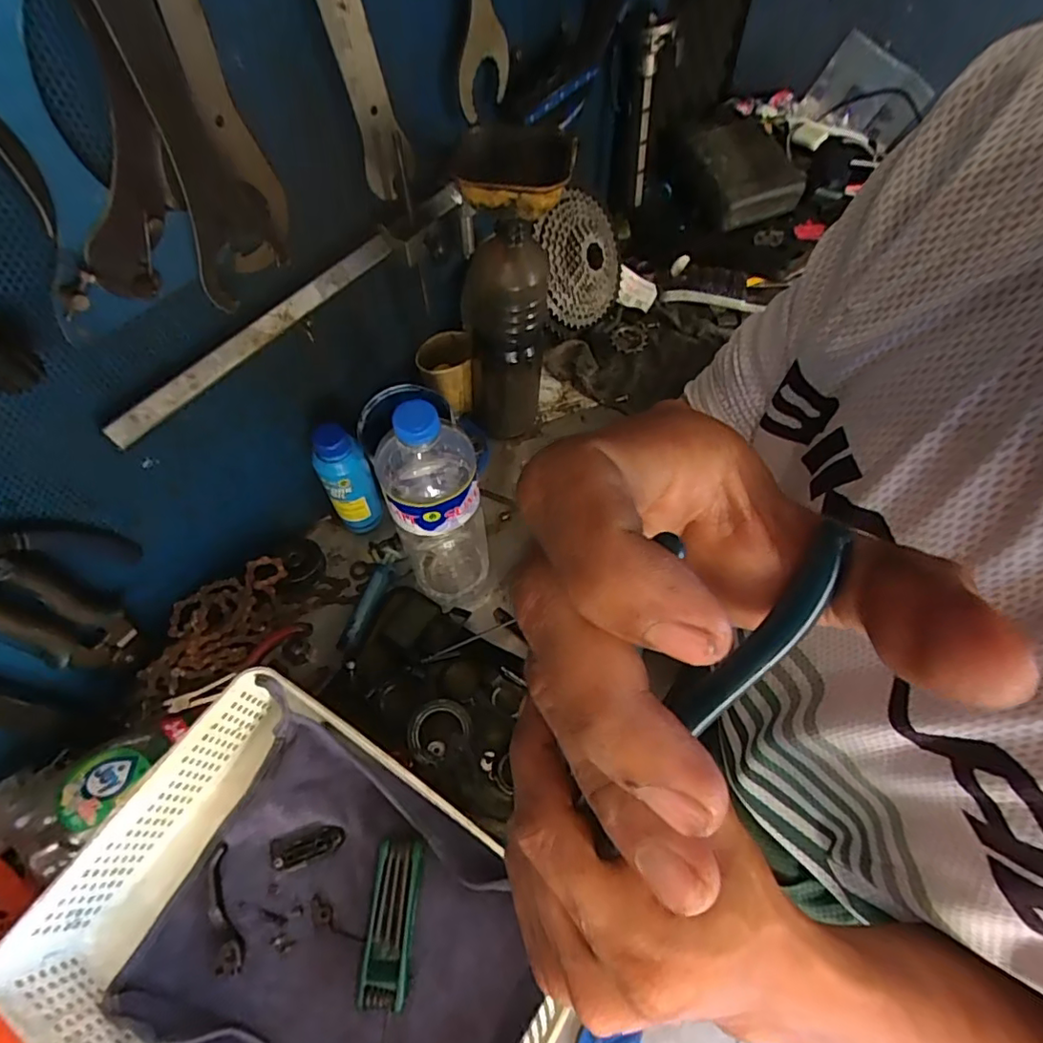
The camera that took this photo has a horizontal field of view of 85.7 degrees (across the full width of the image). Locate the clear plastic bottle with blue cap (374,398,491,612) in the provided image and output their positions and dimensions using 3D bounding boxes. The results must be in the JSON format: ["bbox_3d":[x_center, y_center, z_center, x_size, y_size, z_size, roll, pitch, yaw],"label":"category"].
[{"bbox_3d":[-0.076,-0.002,0.492,0.084,0.269,0.069,-6,61,-3],"label":"clear plastic bottle with blue cap"}]

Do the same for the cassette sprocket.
[{"bbox_3d":[0.086,-0.343,0.741,0.033,0.156,0.152,18,58,44],"label":"cassette sprocket"}]

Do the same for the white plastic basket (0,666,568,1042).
[{"bbox_3d":[-0.148,0.305,0.403,0.329,0.086,0.240,30,65,16],"label":"white plastic basket"}]

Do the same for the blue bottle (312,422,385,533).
[{"bbox_3d":[-0.179,-0.038,0.581,0.050,0.150,0.041,-20,62,-10],"label":"blue bottle"}]

